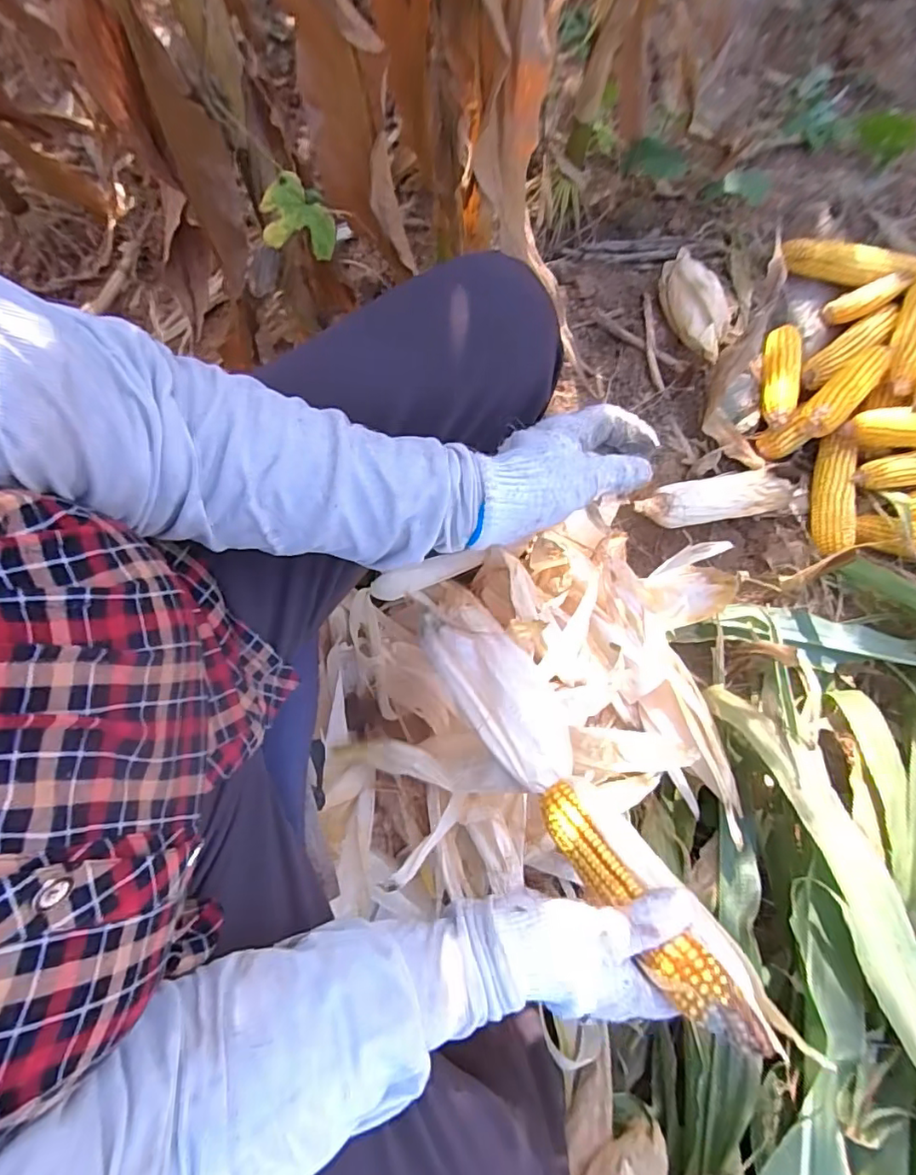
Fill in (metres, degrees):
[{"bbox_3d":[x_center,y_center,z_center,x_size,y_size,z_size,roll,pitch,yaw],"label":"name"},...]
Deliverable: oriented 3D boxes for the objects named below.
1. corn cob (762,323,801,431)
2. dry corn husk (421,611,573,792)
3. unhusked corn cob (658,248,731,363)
[{"bbox_3d":[0.495,-0.323,0.878,0.048,0.038,0.166,7,78,0],"label":"corn cob"},{"bbox_3d":[0.041,0.095,0.540,0.079,0.046,0.186,-36,69,-8],"label":"dry corn husk"},{"bbox_3d":[0.363,-0.434,0.877,0.077,0.058,0.229,-6,66,-3],"label":"unhusked corn cob"}]

